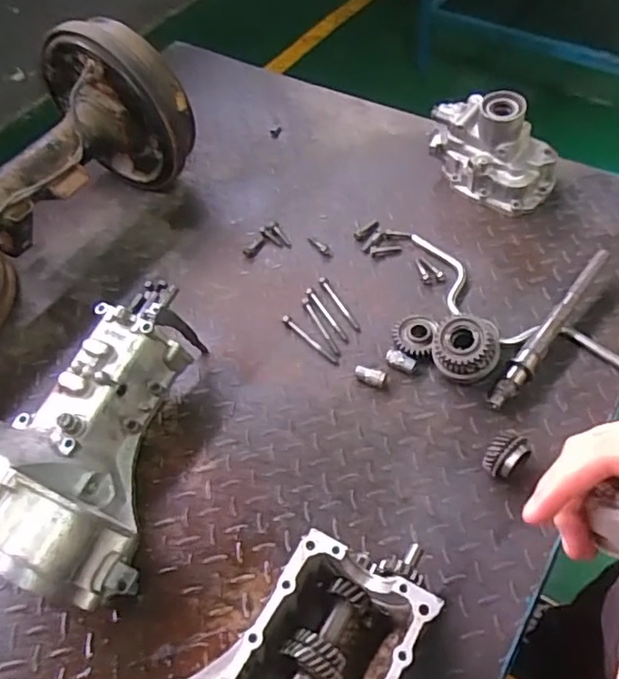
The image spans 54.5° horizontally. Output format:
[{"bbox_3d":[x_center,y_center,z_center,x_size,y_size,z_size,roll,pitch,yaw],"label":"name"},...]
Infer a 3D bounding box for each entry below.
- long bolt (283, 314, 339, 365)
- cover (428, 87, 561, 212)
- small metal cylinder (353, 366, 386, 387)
[{"bbox_3d":[0.000,-0.001,0.838,0.011,0.007,0.108,-39,60,-21],"label":"long bolt"},{"bbox_3d":[0.292,-0.310,0.950,0.120,0.138,0.202,-38,60,-21],"label":"cover"},{"bbox_3d":[0.079,0.045,0.788,0.045,0.021,0.016,27,61,22],"label":"small metal cylinder"}]

